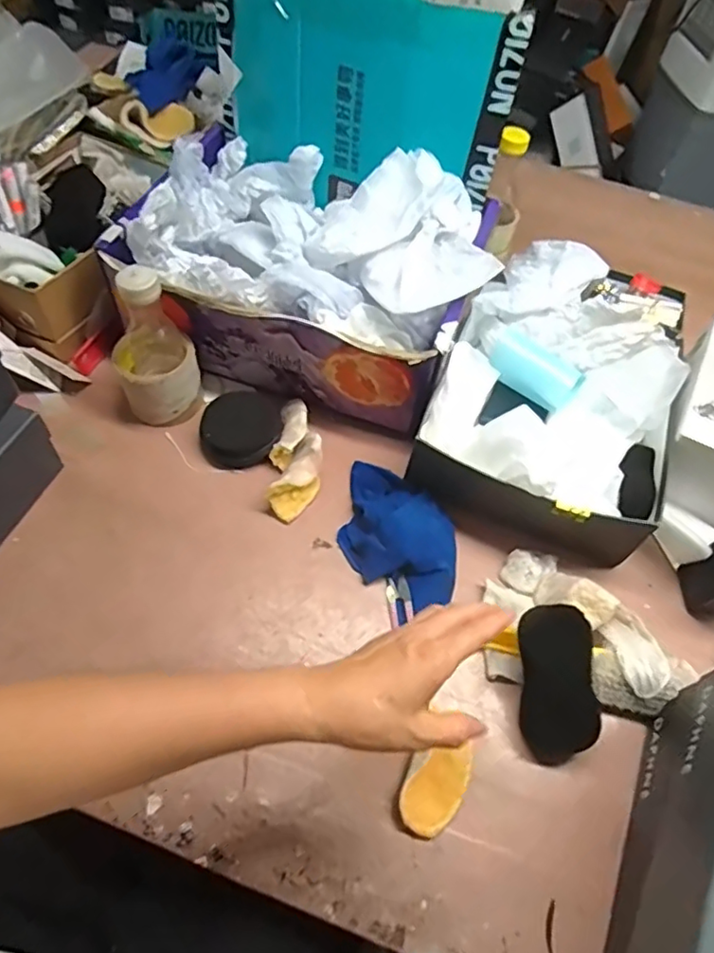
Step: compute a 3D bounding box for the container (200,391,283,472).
[{"bbox_3d":[-0.134,-0.057,0.697,0.090,0.025,0.099,2,57,-3],"label":"container"}]

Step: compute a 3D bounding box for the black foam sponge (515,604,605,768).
[{"bbox_3d":[0.184,0.189,0.545,0.067,0.010,0.137,-2,82,24],"label":"black foam sponge"}]

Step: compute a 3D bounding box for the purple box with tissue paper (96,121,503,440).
[{"bbox_3d":[-0.051,-0.258,0.717,0.391,0.175,0.288,23,58,10],"label":"purple box with tissue paper"}]

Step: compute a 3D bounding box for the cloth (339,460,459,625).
[{"bbox_3d":[0.039,0.055,0.633,0.112,0.036,0.172,-37,67,-25],"label":"cloth"}]

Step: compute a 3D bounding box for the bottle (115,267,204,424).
[{"bbox_3d":[-0.225,-0.139,0.648,0.088,0.177,0.071,-15,59,-14],"label":"bottle"}]

